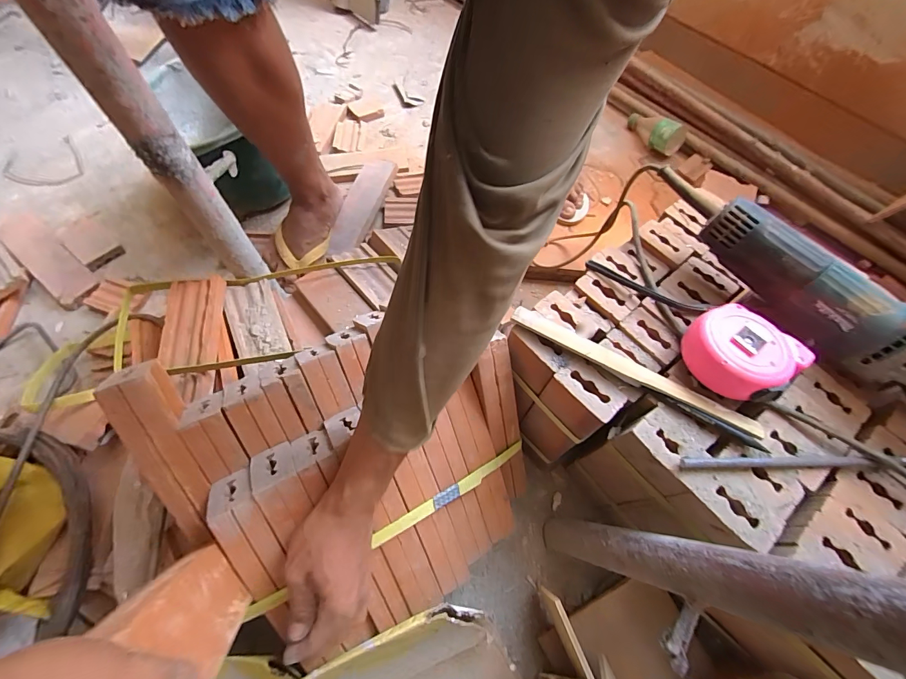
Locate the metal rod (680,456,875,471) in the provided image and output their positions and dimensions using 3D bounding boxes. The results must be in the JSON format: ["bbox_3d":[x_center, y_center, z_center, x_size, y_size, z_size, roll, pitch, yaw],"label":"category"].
[{"bbox_3d":[0.272,0.105,0.333,0.160,0.008,0.010,0,64,-2],"label":"metal rod"}]

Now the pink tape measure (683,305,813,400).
[{"bbox_3d":[0.261,0.011,0.360,0.088,0.043,0.087,1,63,-2],"label":"pink tape measure"}]

